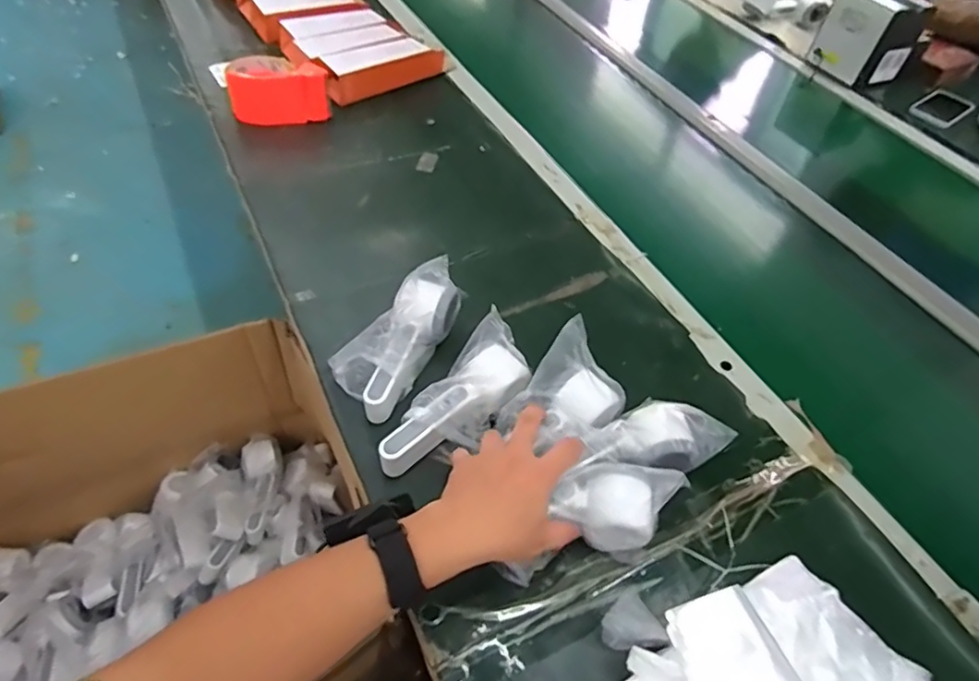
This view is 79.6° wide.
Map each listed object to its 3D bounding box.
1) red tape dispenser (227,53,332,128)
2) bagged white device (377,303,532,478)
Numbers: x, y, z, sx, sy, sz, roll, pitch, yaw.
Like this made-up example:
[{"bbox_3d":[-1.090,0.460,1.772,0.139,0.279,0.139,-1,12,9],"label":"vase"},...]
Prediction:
[{"bbox_3d":[-0.318,-0.384,0.886,0.137,0.062,0.106,-9,52,-13],"label":"red tape dispenser"},{"bbox_3d":[-0.028,0.059,0.553,0.068,0.053,0.180,36,71,22],"label":"bagged white device"}]

